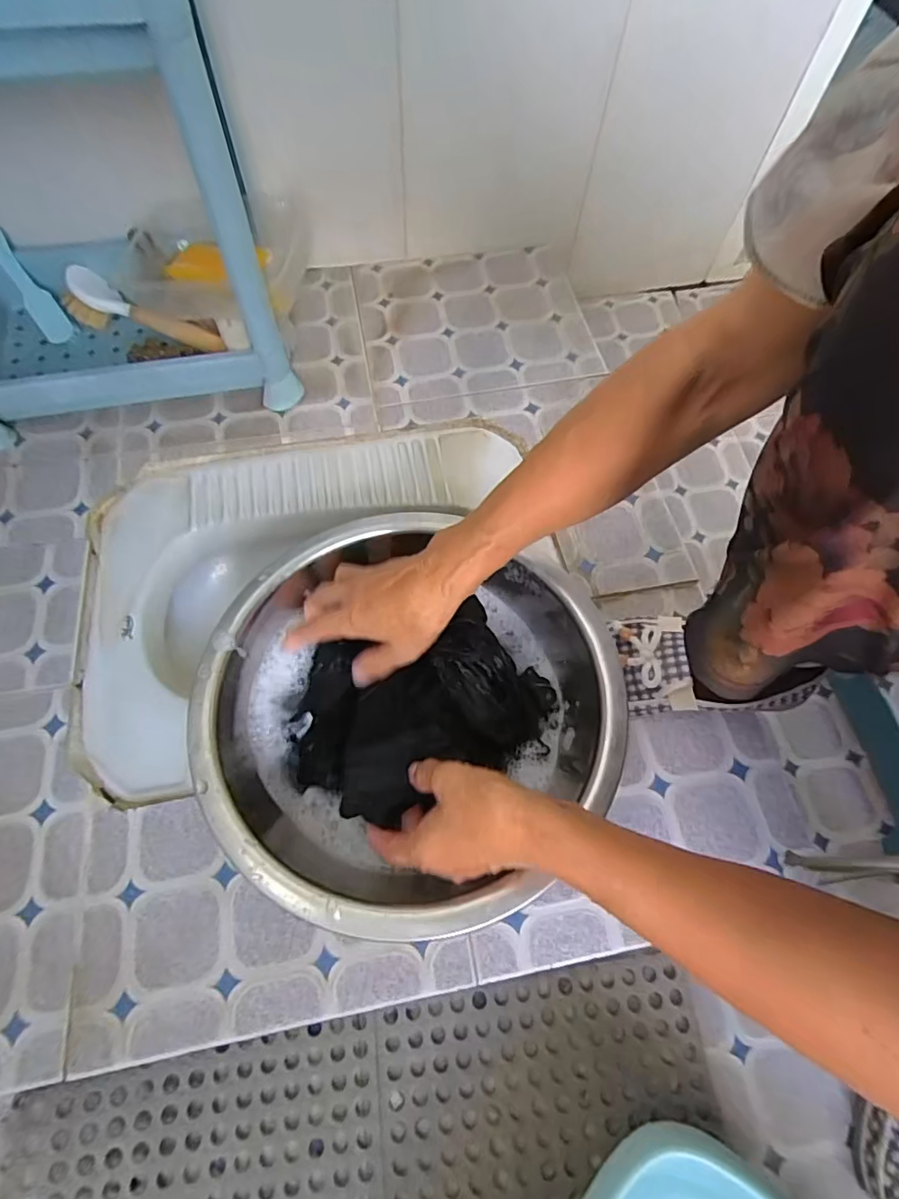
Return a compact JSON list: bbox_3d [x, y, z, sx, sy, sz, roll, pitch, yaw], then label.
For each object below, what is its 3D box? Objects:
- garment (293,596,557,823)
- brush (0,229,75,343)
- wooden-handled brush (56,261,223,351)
[{"bbox_3d":[-0.026,0.087,0.450,0.222,0.073,0.149,-13,67,-8],"label":"garment"},{"bbox_3d":[-0.540,-0.400,0.693,0.034,0.023,0.168,-37,92,-17],"label":"brush"},{"bbox_3d":[-0.387,-0.351,0.674,0.218,0.044,0.050,25,67,9],"label":"wooden-handled brush"}]

